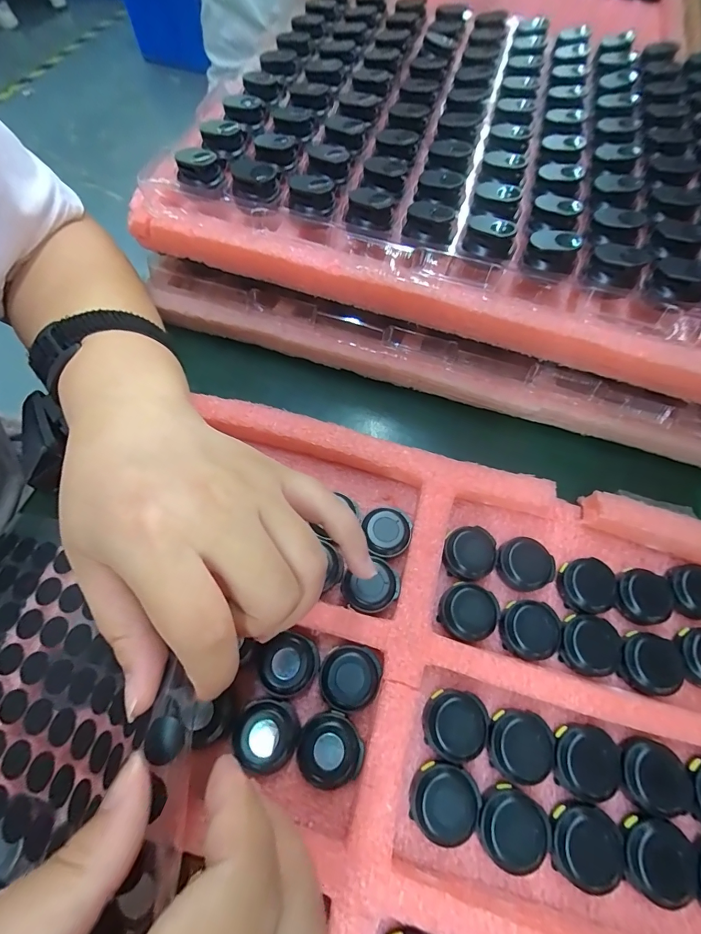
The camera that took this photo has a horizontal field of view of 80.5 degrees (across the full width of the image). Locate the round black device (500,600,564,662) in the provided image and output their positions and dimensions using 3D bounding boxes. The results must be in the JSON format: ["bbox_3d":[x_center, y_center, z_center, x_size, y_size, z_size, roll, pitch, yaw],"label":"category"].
[{"bbox_3d":[0.096,0.087,0.221,0.030,0.011,0.029,1,65,-2],"label":"round black device"}]

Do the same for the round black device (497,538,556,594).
[{"bbox_3d":[0.099,0.056,0.236,0.029,0.011,0.029,1,65,-2],"label":"round black device"}]

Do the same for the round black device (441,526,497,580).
[{"bbox_3d":[0.068,0.049,0.238,0.030,0.011,0.029,1,65,-2],"label":"round black device"}]

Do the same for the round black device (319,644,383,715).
[{"bbox_3d":[0.000,0.106,0.209,0.029,0.012,0.029,1,65,-2],"label":"round black device"}]

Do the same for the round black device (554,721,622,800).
[{"bbox_3d":[0.112,0.140,0.197,0.028,0.010,0.029,1,65,-2],"label":"round black device"}]

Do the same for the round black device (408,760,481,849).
[{"bbox_3d":[0.043,0.152,0.188,0.029,0.011,0.029,1,65,-2],"label":"round black device"}]

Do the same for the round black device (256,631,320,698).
[{"bbox_3d":[-0.031,0.100,0.210,0.029,0.011,0.027,1,65,-2],"label":"round black device"}]

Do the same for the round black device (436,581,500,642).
[{"bbox_3d":[0.064,0.079,0.223,0.029,0.012,0.029,1,65,-2],"label":"round black device"}]

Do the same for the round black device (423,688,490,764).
[{"bbox_3d":[0.052,0.126,0.201,0.030,0.011,0.029,7,65,1],"label":"round black device"}]

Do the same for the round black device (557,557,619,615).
[{"bbox_3d":[0.135,0.067,0.233,0.032,0.011,0.028,-8,65,-7],"label":"round black device"}]

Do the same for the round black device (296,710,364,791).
[{"bbox_3d":[-0.010,0.133,0.195,0.028,0.011,0.030,1,65,-2],"label":"round black device"}]

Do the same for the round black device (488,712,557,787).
[{"bbox_3d":[0.082,0.133,0.198,0.028,0.010,0.029,1,65,-2],"label":"round black device"}]

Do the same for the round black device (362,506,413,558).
[{"bbox_3d":[0.022,0.038,0.240,0.028,0.014,0.027,1,65,-2],"label":"round black device"}]

